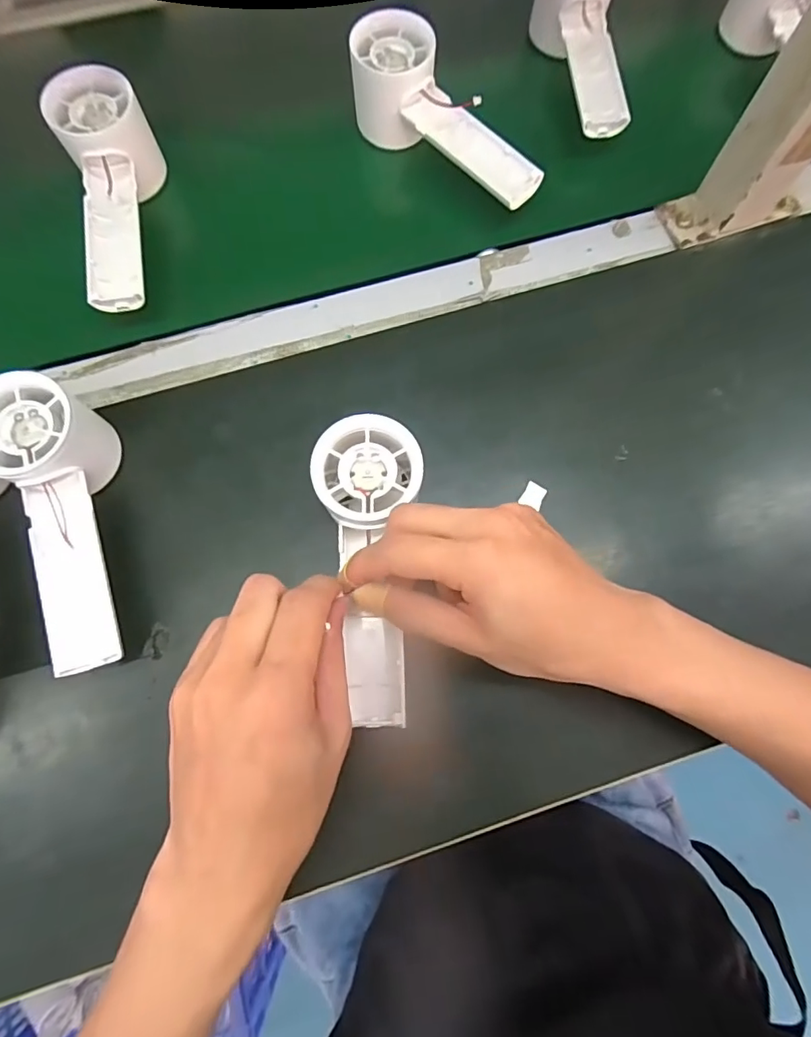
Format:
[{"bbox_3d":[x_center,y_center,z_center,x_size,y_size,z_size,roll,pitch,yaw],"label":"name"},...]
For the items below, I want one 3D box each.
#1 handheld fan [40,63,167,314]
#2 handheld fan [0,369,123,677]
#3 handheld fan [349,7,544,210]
[{"bbox_3d":[-0.191,-0.212,0.336,0.056,0.050,0.158,-12,79,-4],"label":"handheld fan"},{"bbox_3d":[-0.193,0.003,0.287,0.052,0.047,0.161,-11,90,-4],"label":"handheld fan"},{"bbox_3d":[0.032,-0.280,0.353,0.157,0.047,0.057,39,79,8],"label":"handheld fan"}]

